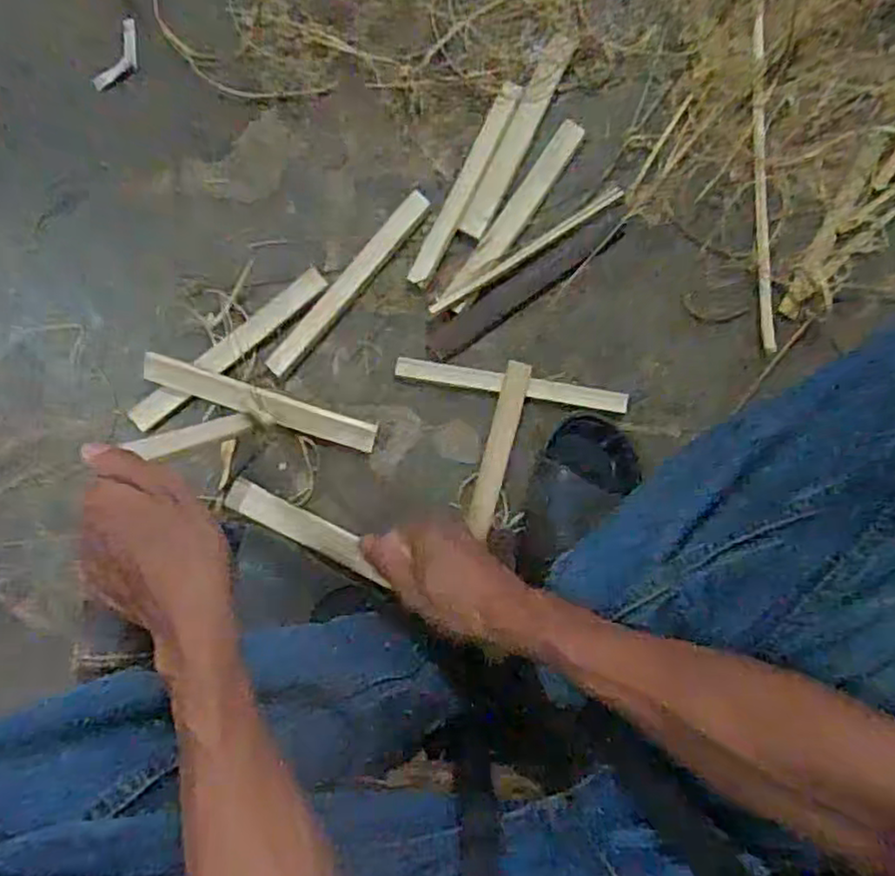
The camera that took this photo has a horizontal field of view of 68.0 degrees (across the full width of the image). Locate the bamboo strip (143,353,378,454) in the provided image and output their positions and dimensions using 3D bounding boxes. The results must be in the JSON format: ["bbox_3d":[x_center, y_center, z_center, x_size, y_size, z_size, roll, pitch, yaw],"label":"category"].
[{"bbox_3d":[-0.173,-0.032,0.623,0.218,0.009,0.027,18,90,-4],"label":"bamboo strip"}]

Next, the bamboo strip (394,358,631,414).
[{"bbox_3d":[0.062,-0.051,0.636,0.221,0.008,0.019,9,88,0],"label":"bamboo strip"}]

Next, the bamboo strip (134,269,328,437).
[{"bbox_3d":[-0.207,-0.084,0.629,0.221,0.012,0.027,-39,89,-1],"label":"bamboo strip"}]

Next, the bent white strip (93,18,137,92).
[{"bbox_3d":[-0.317,-0.371,0.644,0.025,0.013,0.078,20,88,0],"label":"bent white strip"}]

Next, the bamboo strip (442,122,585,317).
[{"bbox_3d":[0.066,-0.215,0.640,0.028,0.004,0.213,35,88,0],"label":"bamboo strip"}]

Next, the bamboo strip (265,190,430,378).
[{"bbox_3d":[-0.095,-0.149,0.637,0.022,0.008,0.220,40,88,1],"label":"bamboo strip"}]

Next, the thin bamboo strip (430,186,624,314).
[{"bbox_3d":[0.076,-0.179,0.631,0.212,0.004,0.011,-33,89,-1],"label":"thin bamboo strip"}]

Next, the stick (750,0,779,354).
[{"bbox_3d":[0.307,-0.301,0.647,0.017,0.011,0.430,-1,89,-1],"label":"stick"}]

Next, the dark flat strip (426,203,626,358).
[{"bbox_3d":[0.078,-0.152,0.642,0.227,0.004,0.033,-34,89,-1],"label":"dark flat strip"}]

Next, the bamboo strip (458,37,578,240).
[{"bbox_3d":[0.069,-0.294,0.649,0.029,0.006,0.213,25,88,0],"label":"bamboo strip"}]

